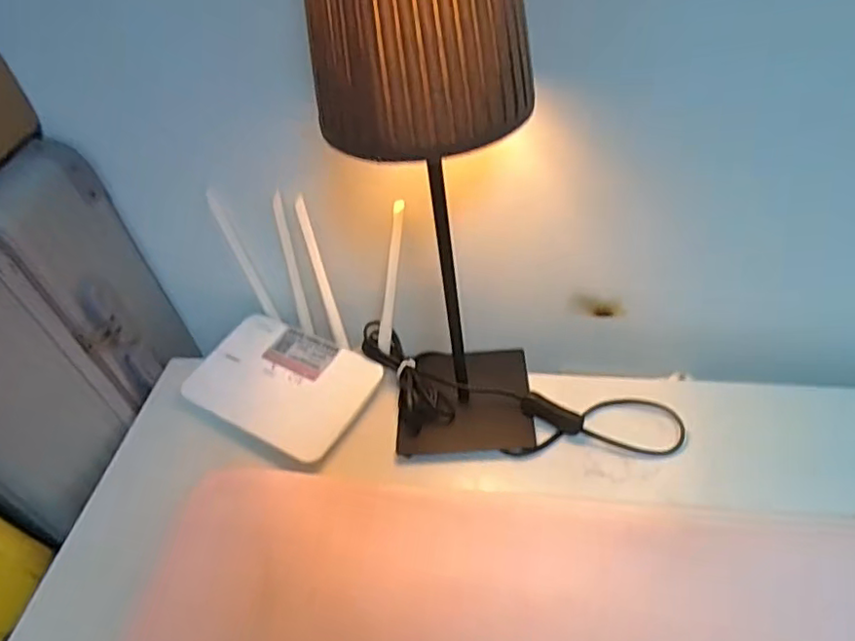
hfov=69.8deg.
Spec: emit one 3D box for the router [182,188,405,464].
[{"bbox_3d":[-0.146,-0.006,0.600,0.191,0.173,0.172,21,53,26],"label":"router"}]

